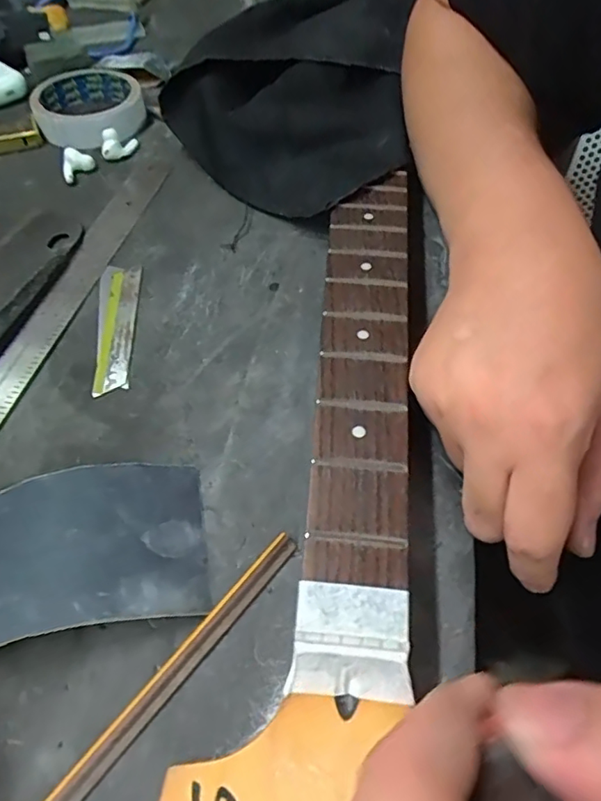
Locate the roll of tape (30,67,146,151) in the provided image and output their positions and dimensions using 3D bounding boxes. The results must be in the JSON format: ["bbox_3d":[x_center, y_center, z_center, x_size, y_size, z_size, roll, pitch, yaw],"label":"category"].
[{"bbox_3d":[-0.176,-0.245,0.455,0.086,0.028,0.105,-14,54,-11],"label":"roll of tape"}]

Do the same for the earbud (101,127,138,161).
[{"bbox_3d":[-0.143,-0.203,0.430,0.017,0.021,0.030,10,54,7],"label":"earbud"}]

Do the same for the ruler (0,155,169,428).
[{"bbox_3d":[-0.145,-0.066,0.340,0.027,0.006,0.319,12,53,3],"label":"ruler"}]

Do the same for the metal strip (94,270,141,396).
[{"bbox_3d":[-0.110,-0.045,0.323,0.024,0.004,0.101,-4,53,-4],"label":"metal strip"}]

